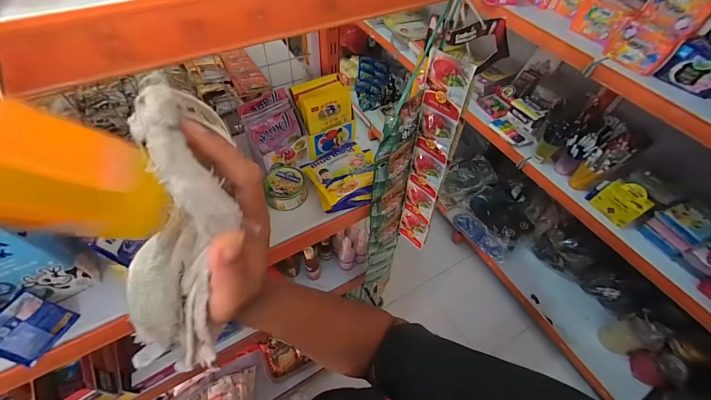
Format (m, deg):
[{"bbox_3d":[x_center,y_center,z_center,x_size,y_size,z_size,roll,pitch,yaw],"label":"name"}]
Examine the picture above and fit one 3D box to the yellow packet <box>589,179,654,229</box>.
[{"bbox_3d":[0.842,0.008,0.949,0.129,0.135,0.026,38,49,14],"label":"yellow packet"}]

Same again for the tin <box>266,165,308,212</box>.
[{"bbox_3d":[-0.131,-0.023,0.575,0.072,0.029,0.086,-8,57,-8],"label":"tin"}]

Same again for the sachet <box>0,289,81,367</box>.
[{"bbox_3d":[-0.436,0.170,0.402,0.007,0.080,0.074,-5,44,29],"label":"sachet"}]

